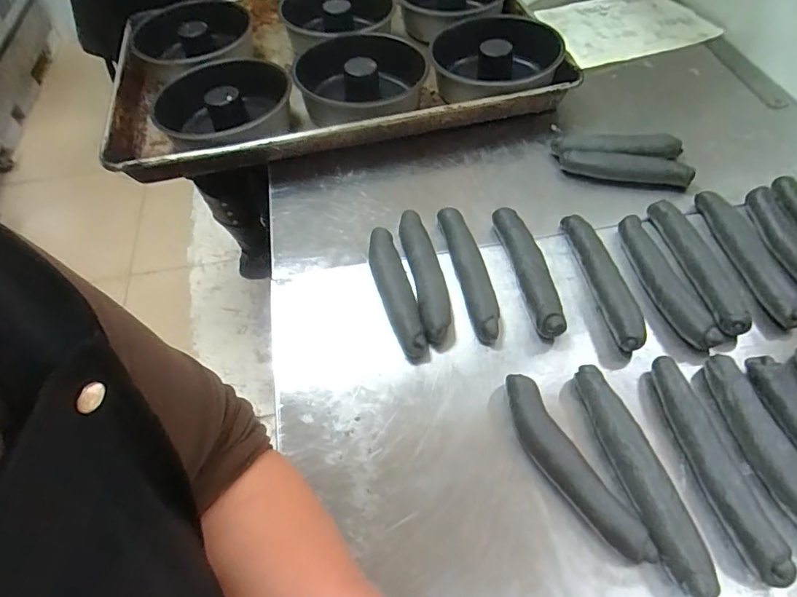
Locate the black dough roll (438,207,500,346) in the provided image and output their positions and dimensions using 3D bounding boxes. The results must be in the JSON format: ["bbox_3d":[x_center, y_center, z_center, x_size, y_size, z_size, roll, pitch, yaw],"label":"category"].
[{"bbox_3d":[0.073,-0.027,0.496,0.029,0.027,0.154,-12,54,-6],"label":"black dough roll"}]

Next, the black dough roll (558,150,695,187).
[{"bbox_3d":[0.265,-0.154,0.581,0.144,0.023,0.030,10,55,9],"label":"black dough roll"}]

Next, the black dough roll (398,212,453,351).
[{"bbox_3d":[0.027,-0.022,0.497,0.033,0.032,0.150,-10,54,-5],"label":"black dough roll"}]

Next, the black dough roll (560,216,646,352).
[{"bbox_3d":[0.198,-0.021,0.482,0.024,0.026,0.156,-10,54,-5],"label":"black dough roll"}]

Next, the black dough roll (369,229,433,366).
[{"bbox_3d":[-0.003,-0.004,0.485,0.030,0.030,0.145,-15,55,-9],"label":"black dough roll"}]

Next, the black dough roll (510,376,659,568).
[{"bbox_3d":[0.130,0.130,0.385,0.033,0.026,0.156,-24,57,-15],"label":"black dough roll"}]

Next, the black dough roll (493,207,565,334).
[{"bbox_3d":[0.129,-0.031,0.496,0.025,0.035,0.153,-10,54,-5],"label":"black dough roll"}]

